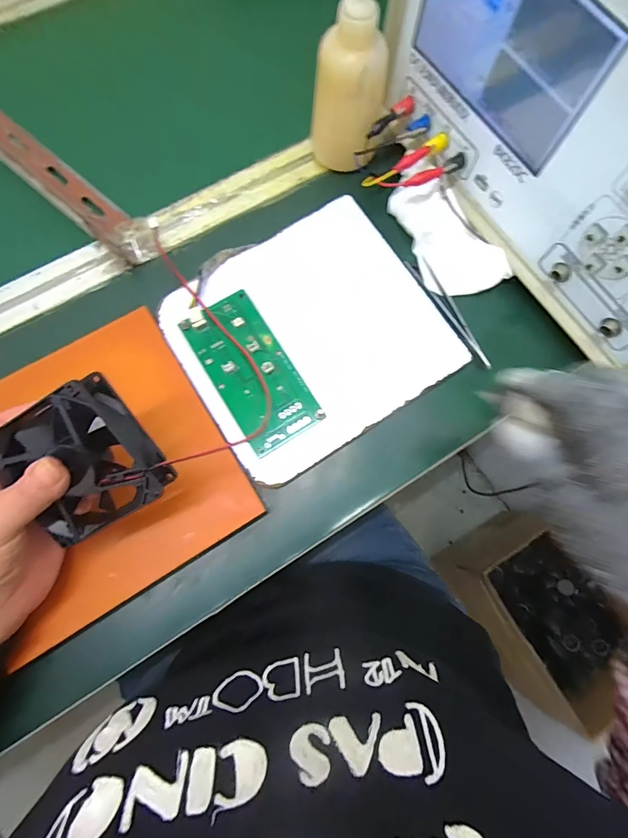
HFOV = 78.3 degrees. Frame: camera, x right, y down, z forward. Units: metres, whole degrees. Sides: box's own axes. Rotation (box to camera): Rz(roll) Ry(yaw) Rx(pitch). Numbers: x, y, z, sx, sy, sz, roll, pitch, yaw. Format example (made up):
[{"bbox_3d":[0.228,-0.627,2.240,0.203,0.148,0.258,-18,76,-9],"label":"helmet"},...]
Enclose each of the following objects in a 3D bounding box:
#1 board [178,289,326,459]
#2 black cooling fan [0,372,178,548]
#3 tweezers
[{"bbox_3d":[-0.052,-0.042,0.316,0.064,0.007,0.133,-31,79,-7],"label":"board"},{"bbox_3d":[-0.136,0.026,0.231,0.083,0.030,0.081,-30,104,7],"label":"black cooling fan"},{"bbox_3d":[0.123,-0.097,0.344,0.022,0.006,0.119,-28,78,-7],"label":"tweezers"}]

